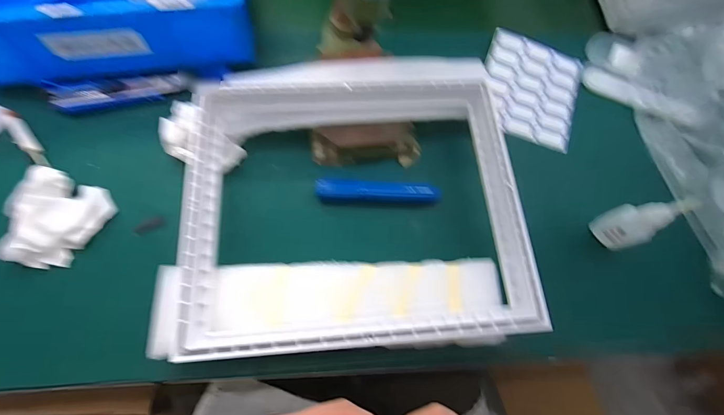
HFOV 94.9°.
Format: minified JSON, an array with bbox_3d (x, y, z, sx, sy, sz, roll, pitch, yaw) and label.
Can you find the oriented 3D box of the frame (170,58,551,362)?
[{"bbox_3d":[-0.013,-0.025,0.357,0.342,0.058,0.322,-3,69,-3],"label":"frame"}]

